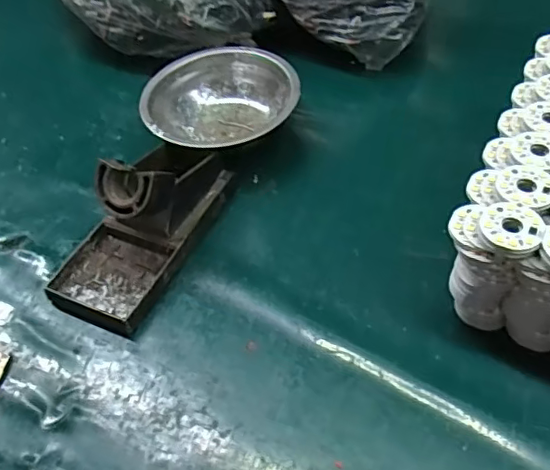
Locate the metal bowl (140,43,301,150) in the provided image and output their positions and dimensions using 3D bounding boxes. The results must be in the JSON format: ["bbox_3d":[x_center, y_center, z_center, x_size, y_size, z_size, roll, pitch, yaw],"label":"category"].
[{"bbox_3d":[-0.046,-0.115,0.488,0.124,0.040,0.124,-3,50,3],"label":"metal bowl"}]

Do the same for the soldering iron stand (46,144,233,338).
[{"bbox_3d":[-0.095,-0.017,0.394,0.072,0.063,0.151,19,55,20],"label":"soldering iron stand"}]

